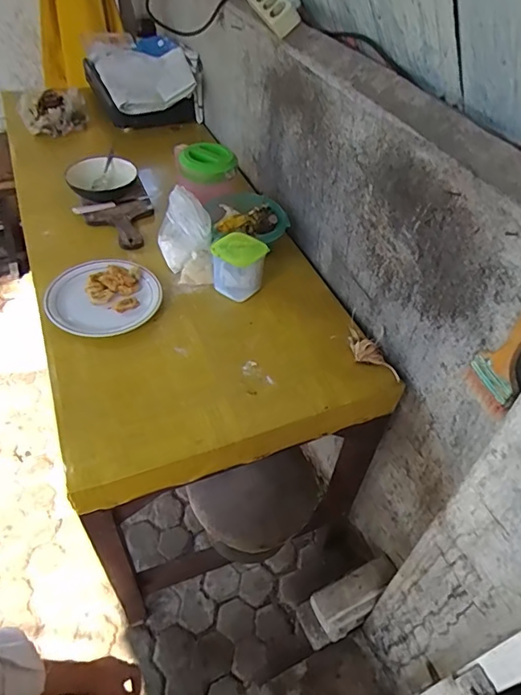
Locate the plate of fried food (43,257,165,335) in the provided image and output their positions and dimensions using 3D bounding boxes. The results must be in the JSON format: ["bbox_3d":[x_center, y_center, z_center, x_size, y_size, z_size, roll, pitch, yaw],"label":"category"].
[{"bbox_3d":[-0.315,-0.108,0.973,0.211,0.043,0.207,1,47,-2],"label":"plate of fried food"}]

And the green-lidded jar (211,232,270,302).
[{"bbox_3d":[-0.042,-0.168,1.009,0.096,0.105,0.088,32,54,24],"label":"green-lidded jar"}]

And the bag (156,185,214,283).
[{"bbox_3d":[-0.164,-0.243,1.052,0.109,0.117,0.191,-5,48,-7],"label":"bag"}]

